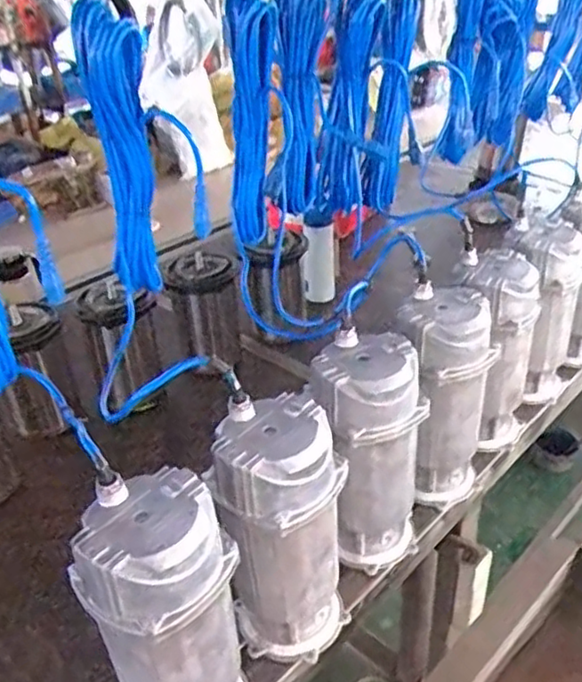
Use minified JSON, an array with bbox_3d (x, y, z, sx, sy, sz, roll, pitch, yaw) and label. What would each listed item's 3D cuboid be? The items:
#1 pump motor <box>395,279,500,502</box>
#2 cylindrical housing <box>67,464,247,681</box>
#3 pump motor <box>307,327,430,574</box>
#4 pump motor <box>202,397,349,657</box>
[{"bbox_3d":[0.210,0.084,0.925,0.126,0.284,0.129,3,33,11],"label":"pump motor"},{"bbox_3d":[-0.115,0.277,0.642,0.110,0.291,0.120,22,40,35],"label":"cylindrical housing"},{"bbox_3d":[0.099,0.147,0.836,0.130,0.287,0.117,0,32,6],"label":"pump motor"},{"bbox_3d":[-0.010,0.216,0.732,0.140,0.292,0.117,-5,32,-2],"label":"pump motor"}]

